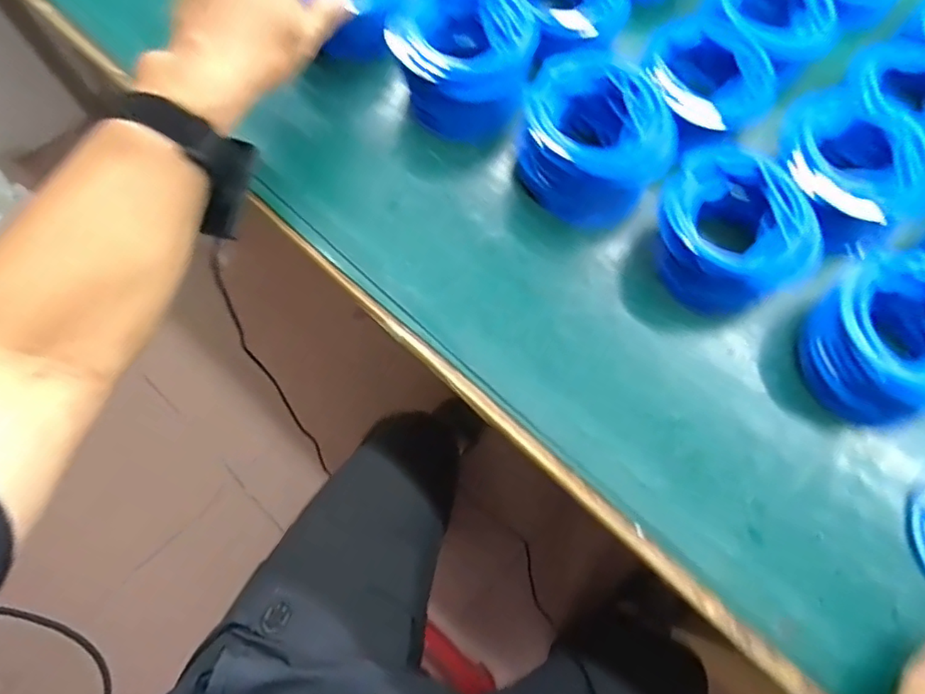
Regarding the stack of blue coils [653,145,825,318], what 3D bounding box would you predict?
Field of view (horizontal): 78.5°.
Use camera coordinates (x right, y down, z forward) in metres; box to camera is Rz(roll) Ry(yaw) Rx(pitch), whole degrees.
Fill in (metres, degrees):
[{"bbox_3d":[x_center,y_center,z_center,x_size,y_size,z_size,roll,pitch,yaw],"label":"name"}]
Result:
[{"bbox_3d":[0.197,-0.083,0.416,0.112,0.059,0.106,20,72,5],"label":"stack of blue coils"}]

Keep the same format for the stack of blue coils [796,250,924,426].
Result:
[{"bbox_3d":[0.296,-0.006,0.387,0.108,0.047,0.111,-13,72,-6],"label":"stack of blue coils"}]

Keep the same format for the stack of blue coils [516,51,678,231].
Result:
[{"bbox_3d":[0.100,-0.157,0.436,0.111,0.062,0.107,6,71,0],"label":"stack of blue coils"}]

